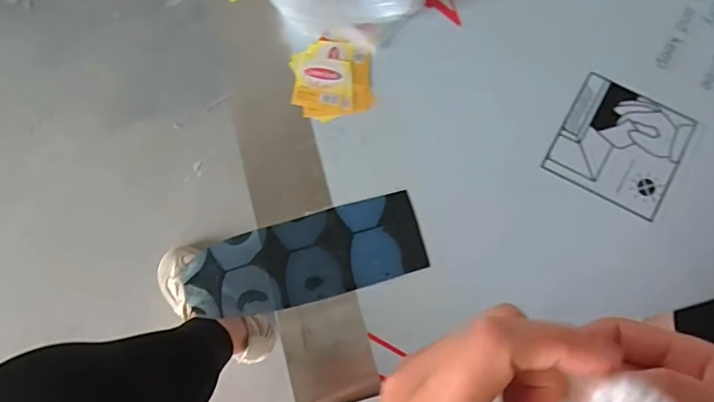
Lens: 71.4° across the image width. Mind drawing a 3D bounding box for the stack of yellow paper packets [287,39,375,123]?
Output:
[{"bbox_3d":[-0.019,-0.095,0.390,0.062,0.004,0.064,-4,77,-1],"label":"stack of yellow paper packets"}]

